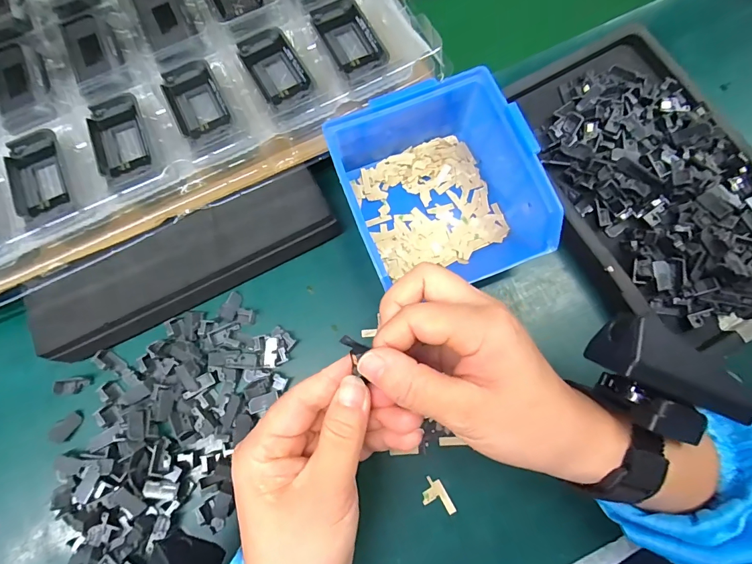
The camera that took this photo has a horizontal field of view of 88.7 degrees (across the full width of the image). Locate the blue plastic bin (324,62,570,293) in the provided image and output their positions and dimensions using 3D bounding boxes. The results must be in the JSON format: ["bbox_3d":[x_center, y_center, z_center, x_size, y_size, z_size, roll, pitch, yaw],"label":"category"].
[{"bbox_3d":[0.042,-0.067,0.275,0.124,0.064,0.140,-22,78,0],"label":"blue plastic bin"}]

